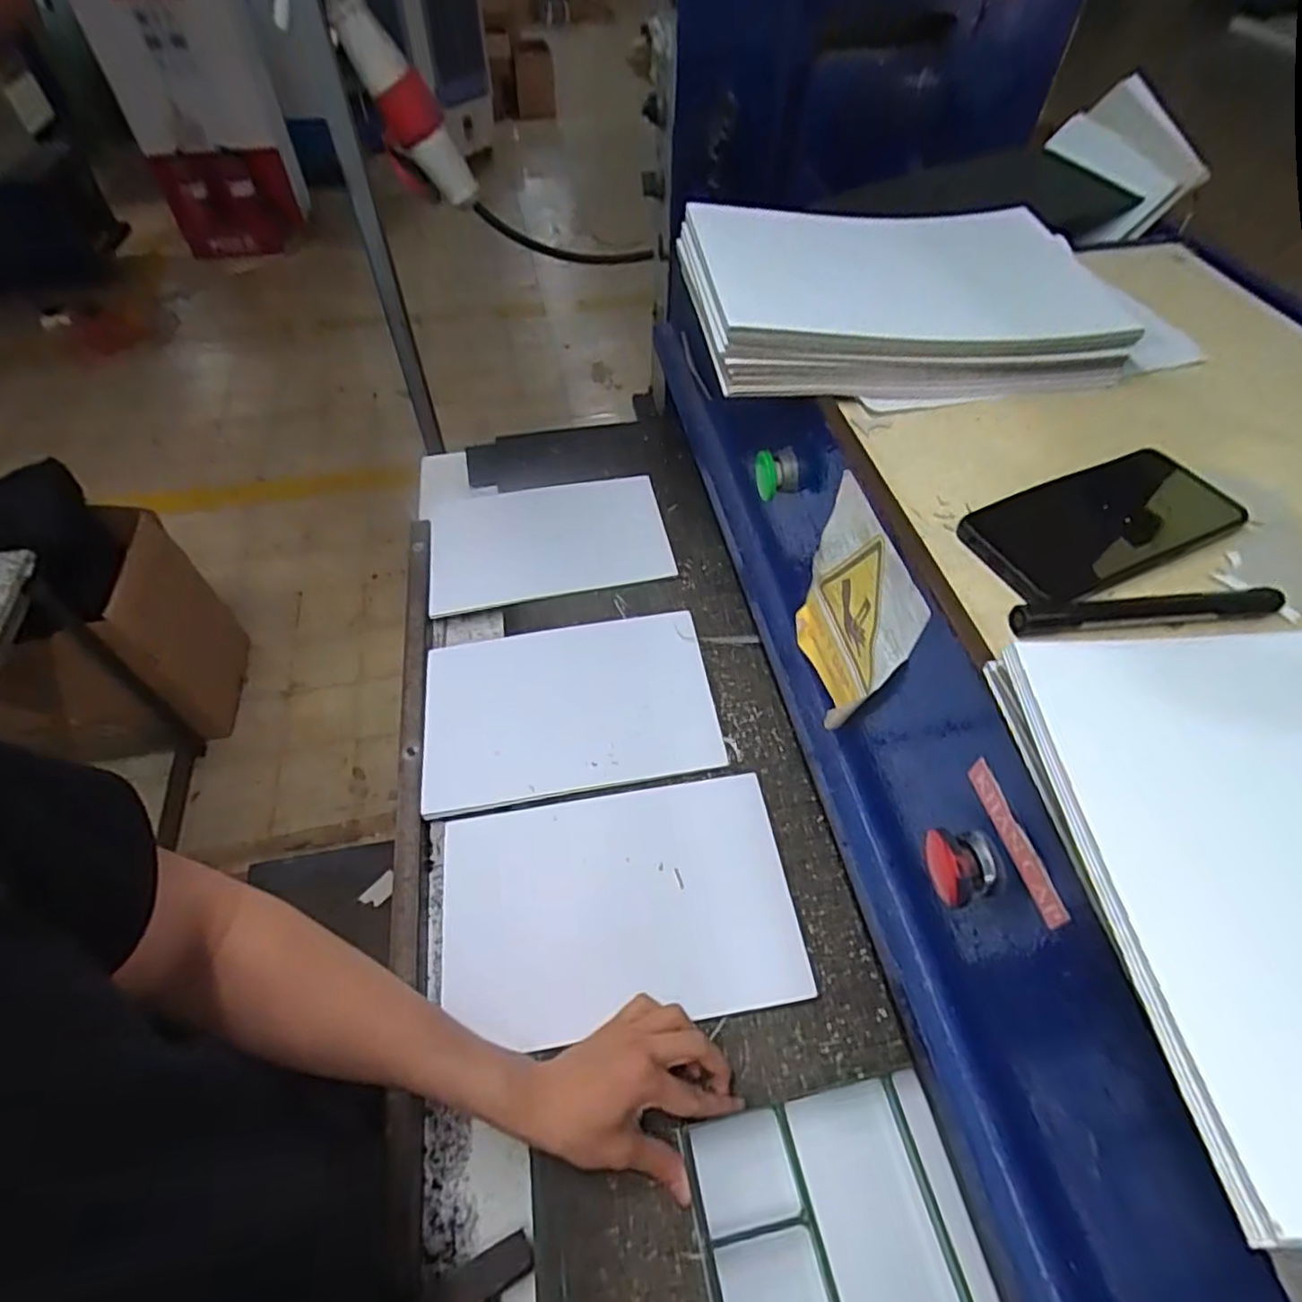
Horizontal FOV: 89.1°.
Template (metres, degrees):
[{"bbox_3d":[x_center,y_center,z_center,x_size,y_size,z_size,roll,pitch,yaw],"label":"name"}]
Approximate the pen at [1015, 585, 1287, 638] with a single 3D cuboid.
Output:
[{"bbox_3d":[0.262,-0.021,0.353,0.149,0.012,0.018,-6,53,-5],"label":"pen"}]

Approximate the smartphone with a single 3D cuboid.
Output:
[{"bbox_3d":[0.267,-0.076,0.395,0.157,0.015,0.076,-19,55,-14],"label":"smartphone"}]

